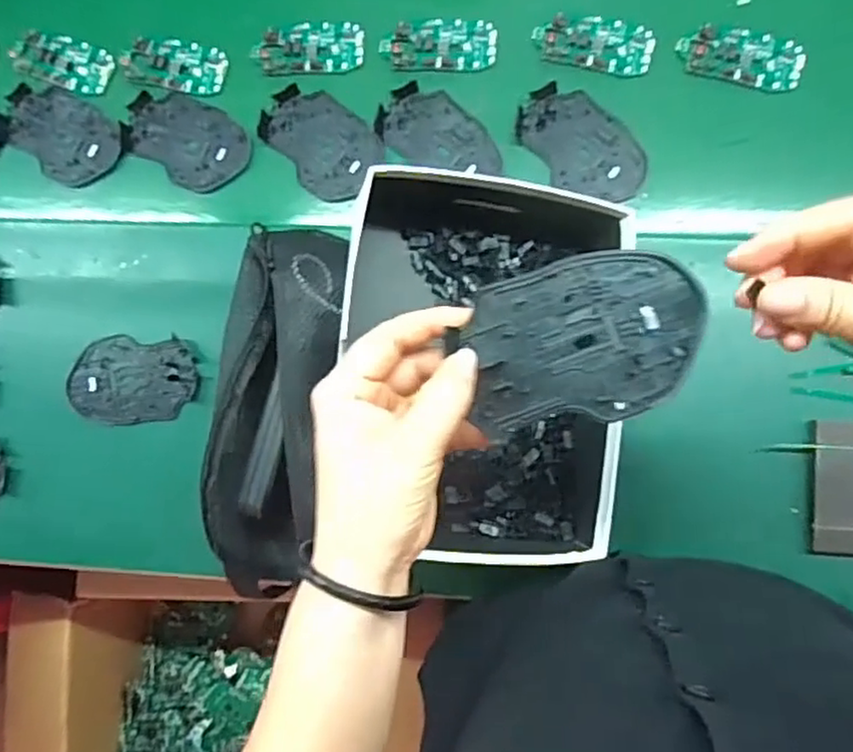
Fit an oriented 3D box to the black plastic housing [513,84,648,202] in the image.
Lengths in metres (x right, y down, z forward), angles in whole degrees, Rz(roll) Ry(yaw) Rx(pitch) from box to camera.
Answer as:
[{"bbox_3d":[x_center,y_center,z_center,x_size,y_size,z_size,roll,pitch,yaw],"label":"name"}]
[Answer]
[{"bbox_3d":[0.128,-0.191,0.563,0.068,0.010,0.114,-44,85,0],"label":"black plastic housing"}]

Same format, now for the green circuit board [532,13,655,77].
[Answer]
[{"bbox_3d":[0.141,-0.280,0.568,0.098,0.006,0.043,13,88,4],"label":"green circuit board"}]

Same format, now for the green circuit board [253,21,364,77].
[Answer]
[{"bbox_3d":[-0.103,-0.287,0.591,0.096,0.006,0.045,-3,86,4],"label":"green circuit board"}]

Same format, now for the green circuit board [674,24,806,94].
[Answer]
[{"bbox_3d":[0.257,-0.262,0.555,0.097,0.011,0.045,16,88,5],"label":"green circuit board"}]

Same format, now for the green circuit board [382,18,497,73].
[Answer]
[{"bbox_3d":[0.011,-0.286,0.580,0.097,0.004,0.049,3,87,4],"label":"green circuit board"}]

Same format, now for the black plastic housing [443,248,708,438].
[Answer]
[{"bbox_3d":[0.071,-0.017,0.312,0.107,0.013,0.073,-13,86,3],"label":"black plastic housing"}]

